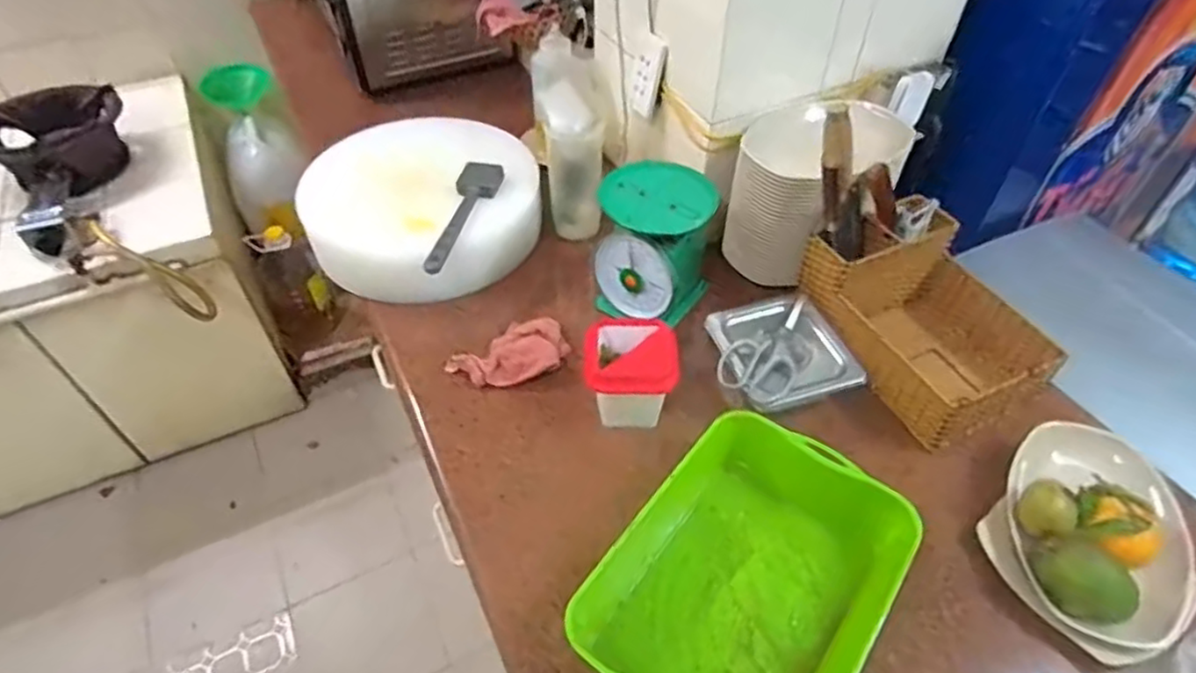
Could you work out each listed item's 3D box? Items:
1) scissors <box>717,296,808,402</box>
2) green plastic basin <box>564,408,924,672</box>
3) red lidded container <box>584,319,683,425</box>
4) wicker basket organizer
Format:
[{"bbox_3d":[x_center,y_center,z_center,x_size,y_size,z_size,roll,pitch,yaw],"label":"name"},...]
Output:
[{"bbox_3d":[0.228,0.007,0.903,0.093,0.019,0.188,17,50,15],"label":"scissors"},{"bbox_3d":[0.164,0.256,0.717,0.248,0.081,0.347,29,54,24],"label":"green plastic basin"},{"bbox_3d":[0.043,0.041,0.869,0.115,0.115,0.106,2,48,2],"label":"red lidded container"},{"bbox_3d":[0.453,-0.028,0.921,0.236,0.136,0.288,-22,51,-19],"label":"wicker basket organizer"}]

